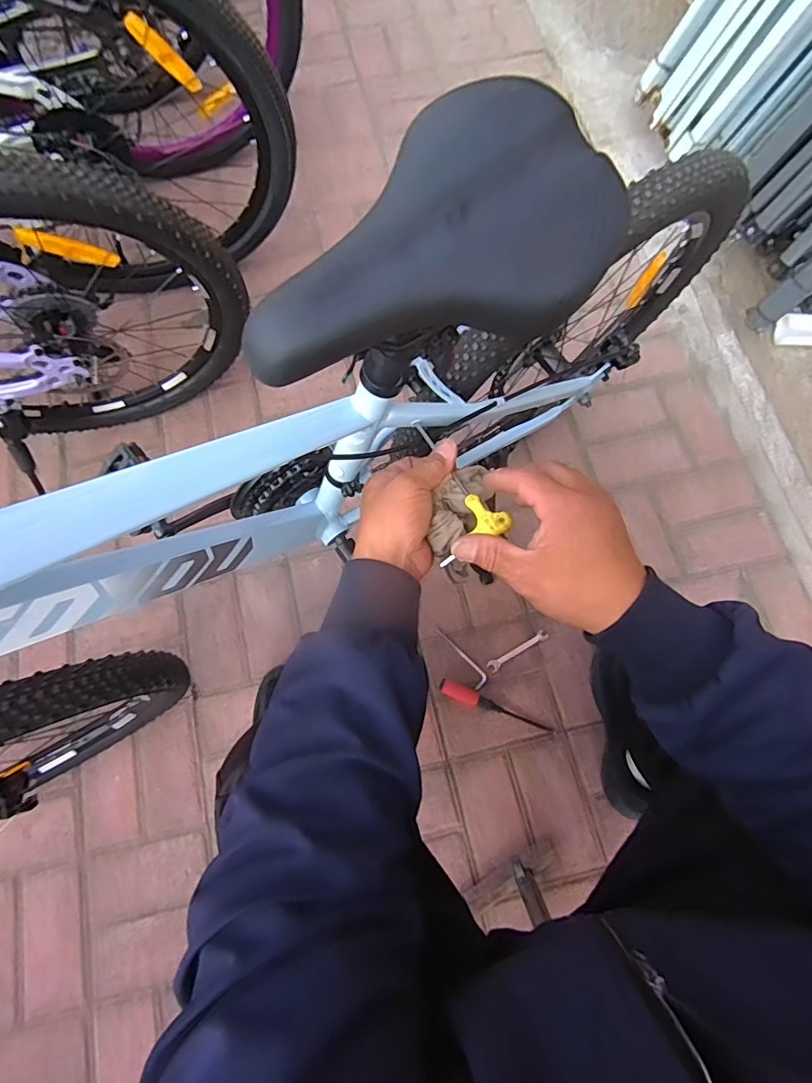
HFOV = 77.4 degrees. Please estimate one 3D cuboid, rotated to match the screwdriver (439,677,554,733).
[{"bbox_3d":[0.151,0.281,0.856,0.199,0.026,0.029,22,75,7],"label":"screwdriver"}]

